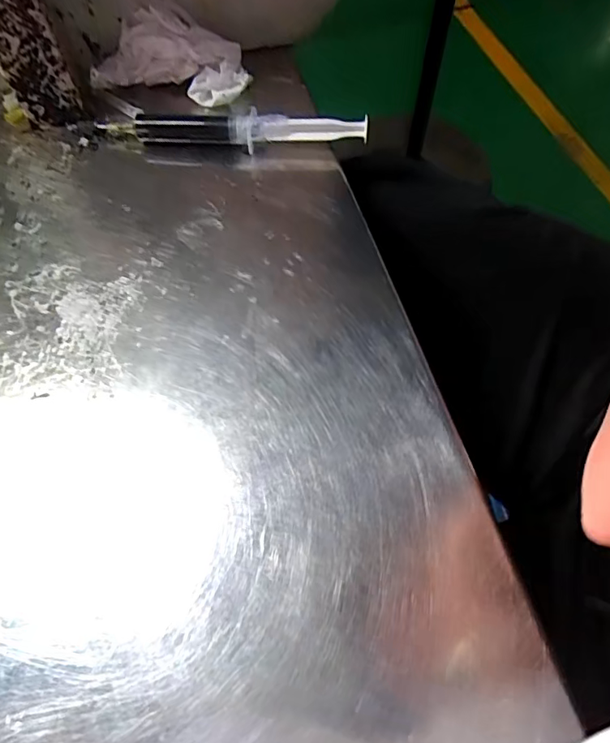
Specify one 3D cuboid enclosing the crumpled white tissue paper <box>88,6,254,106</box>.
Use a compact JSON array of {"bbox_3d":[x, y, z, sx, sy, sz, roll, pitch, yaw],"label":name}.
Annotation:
[{"bbox_3d":[-0.091,-0.215,0.342,0.101,0.037,0.046,3,64,4],"label":"crumpled white tissue paper"}]

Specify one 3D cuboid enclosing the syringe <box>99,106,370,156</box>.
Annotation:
[{"bbox_3d":[-0.048,-0.156,0.324,0.174,0.014,0.017,4,63,4],"label":"syringe"}]

